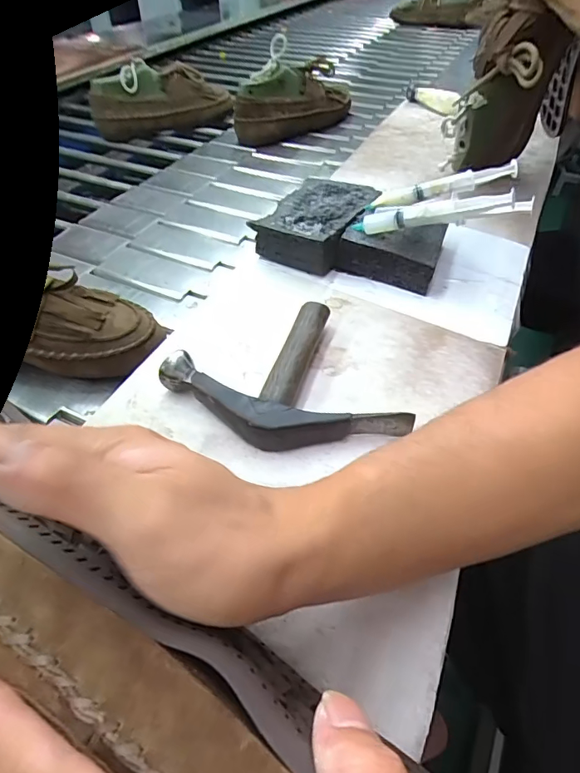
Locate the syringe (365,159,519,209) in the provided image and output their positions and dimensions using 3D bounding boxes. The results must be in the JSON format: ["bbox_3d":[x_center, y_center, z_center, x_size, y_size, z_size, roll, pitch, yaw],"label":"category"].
[{"bbox_3d":[0.143,-0.188,0.439,0.137,0.018,0.023,-10,41,12],"label":"syringe"}]

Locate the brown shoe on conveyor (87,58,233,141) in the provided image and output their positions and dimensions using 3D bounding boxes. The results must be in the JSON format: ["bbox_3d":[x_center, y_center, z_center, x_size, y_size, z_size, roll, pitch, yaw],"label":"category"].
[{"bbox_3d":[-0.228,-0.514,0.842,0.234,0.114,0.089,-34,57,-28],"label":"brown shoe on conveyor"}]

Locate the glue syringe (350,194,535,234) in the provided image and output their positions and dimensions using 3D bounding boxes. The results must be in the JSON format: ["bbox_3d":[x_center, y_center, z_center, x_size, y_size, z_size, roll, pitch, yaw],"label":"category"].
[{"bbox_3d":[0.124,-0.146,0.391,0.143,0.022,0.018,3,40,27],"label":"glue syringe"}]

